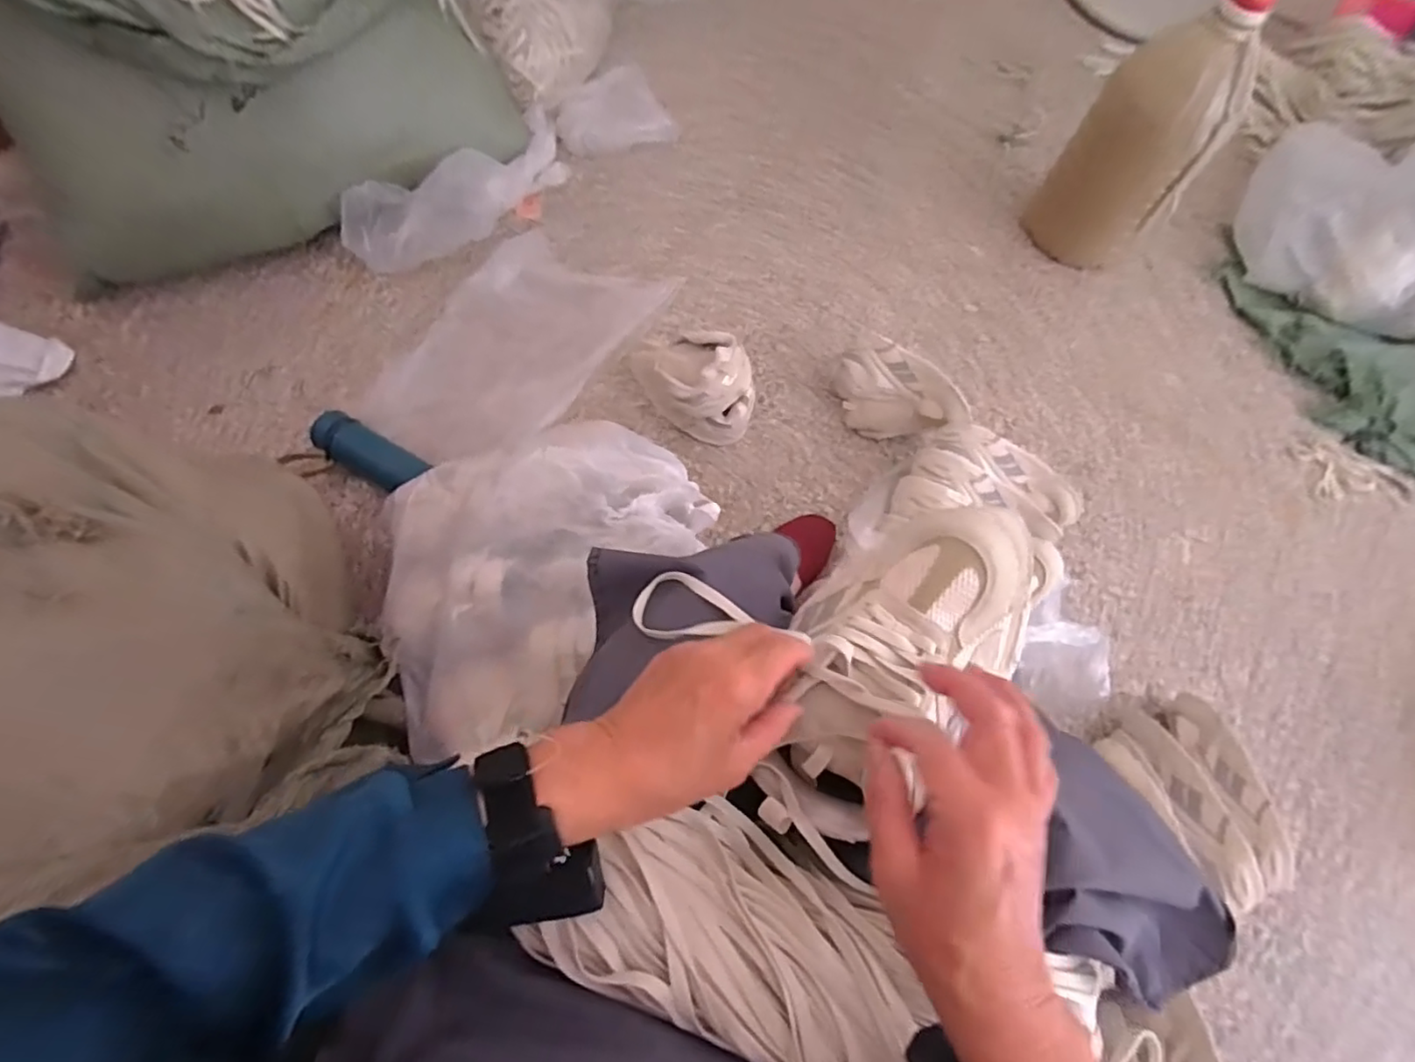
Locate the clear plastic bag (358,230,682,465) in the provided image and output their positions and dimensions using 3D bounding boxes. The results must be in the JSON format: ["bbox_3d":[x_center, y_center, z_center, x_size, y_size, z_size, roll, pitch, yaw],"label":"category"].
[{"bbox_3d":[-0.293,-0.302,0.975,0.257,0.079,0.480,34,71,10],"label":"clear plastic bag"}]

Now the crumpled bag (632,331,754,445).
[{"bbox_3d":[-0.019,-0.233,0.935,0.204,0.128,0.114,43,73,13],"label":"crumpled bag"}]

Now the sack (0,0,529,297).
[{"bbox_3d":[-0.666,-0.689,0.869,0.667,0.391,0.344,-28,73,-13],"label":"sack"}]

